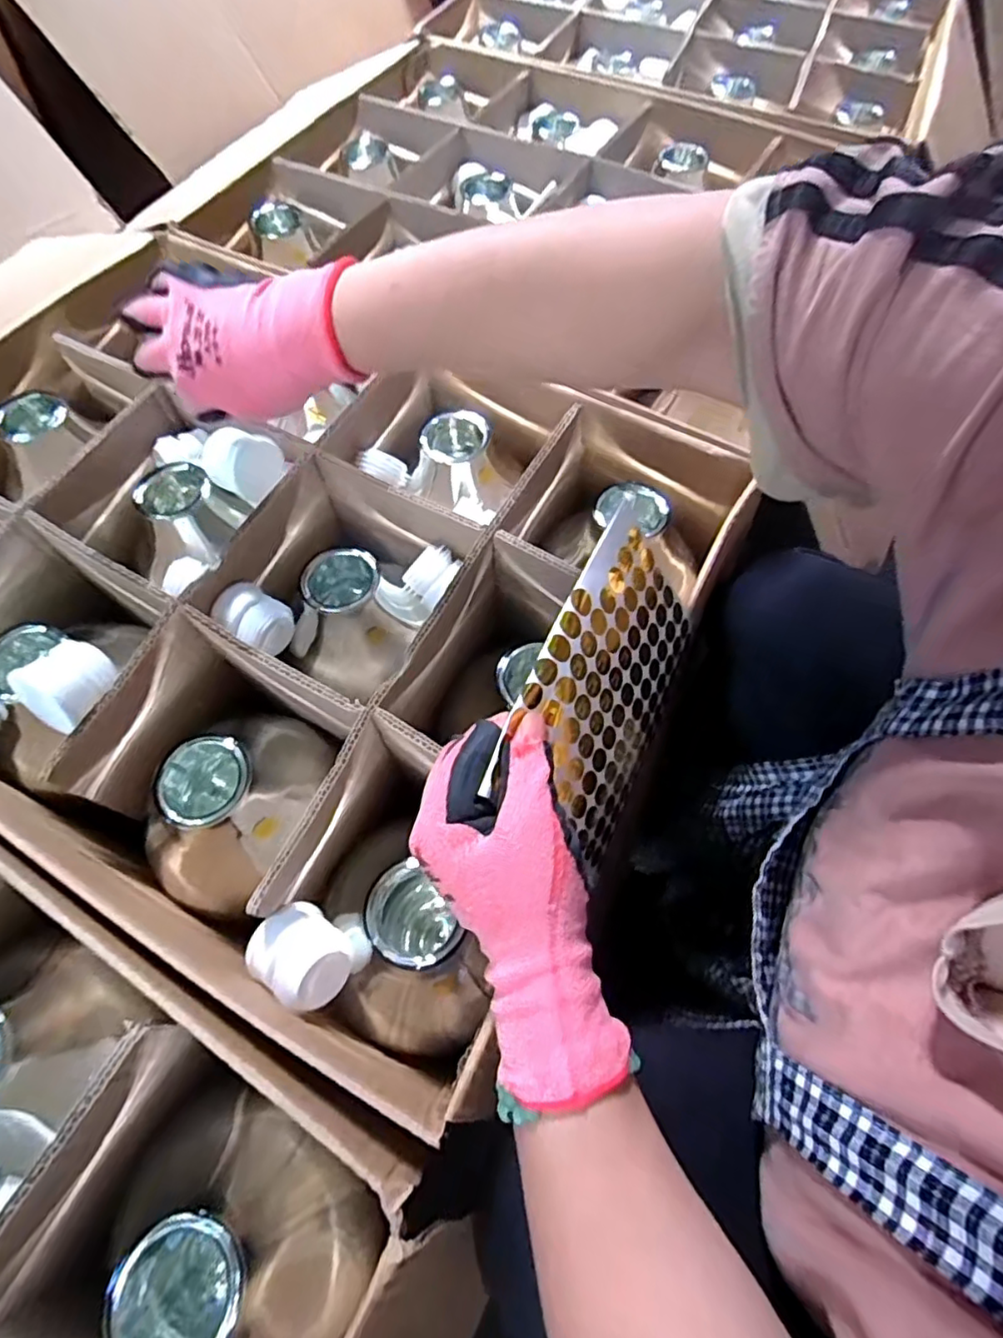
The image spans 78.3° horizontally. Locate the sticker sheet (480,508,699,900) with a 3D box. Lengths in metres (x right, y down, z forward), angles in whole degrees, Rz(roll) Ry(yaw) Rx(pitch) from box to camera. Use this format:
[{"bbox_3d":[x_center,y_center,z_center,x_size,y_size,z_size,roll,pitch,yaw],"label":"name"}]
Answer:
[{"bbox_3d":[0.057,0.013,0.321,0.009,0.119,0.152,9,65,42],"label":"sticker sheet"}]

